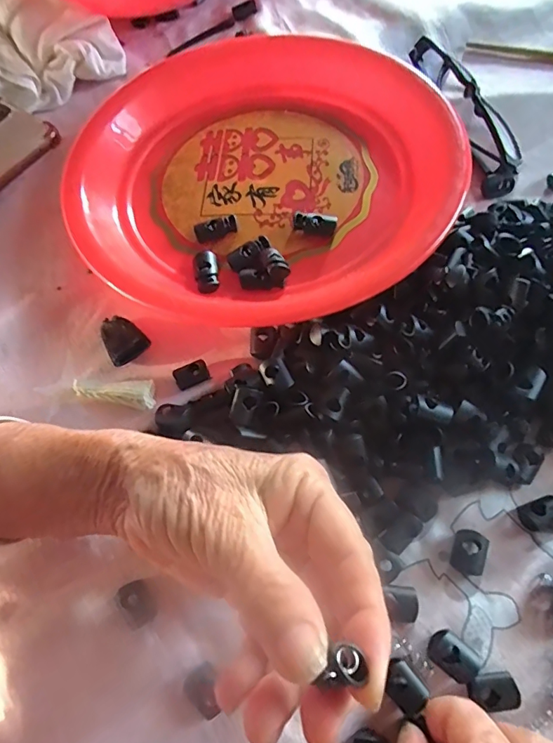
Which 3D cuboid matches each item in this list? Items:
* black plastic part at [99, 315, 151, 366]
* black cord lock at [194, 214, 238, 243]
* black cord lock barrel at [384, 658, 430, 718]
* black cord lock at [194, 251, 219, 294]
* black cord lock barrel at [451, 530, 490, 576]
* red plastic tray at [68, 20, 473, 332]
[{"bbox_3d":[-0.094,-0.020,0.288,0.023,0.013,0.028,-37,69,-13],"label":"black plastic part"},{"bbox_3d":[-0.039,-0.092,0.309,0.028,0.010,0.012,-11,65,-2],"label":"black cord lock"},{"bbox_3d":[0.056,0.139,0.209,0.014,0.013,0.020,-36,69,-13],"label":"black cord lock barrel"},{"bbox_3d":[-0.043,-0.061,0.296,0.014,0.009,0.030,-10,65,-2],"label":"black cord lock"},{"bbox_3d":[0.095,0.089,0.235,0.015,0.007,0.020,17,67,10],"label":"black cord lock barrel"},{"bbox_3d":[-0.009,-0.137,0.324,0.245,0.034,0.252,-21,66,-7],"label":"red plastic tray"}]

